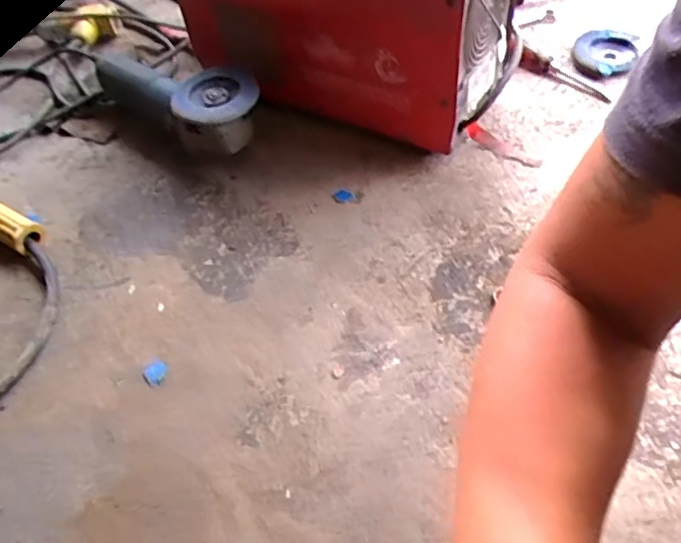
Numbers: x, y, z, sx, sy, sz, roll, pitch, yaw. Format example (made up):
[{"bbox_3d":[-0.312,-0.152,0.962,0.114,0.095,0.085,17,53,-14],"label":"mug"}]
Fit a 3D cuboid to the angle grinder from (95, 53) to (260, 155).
[{"bbox_3d":[-0.207,-0.214,0.767,0.285,0.079,0.093,25,57,38],"label":"angle grinder"}]

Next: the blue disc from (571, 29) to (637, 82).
[{"bbox_3d":[0.339,-0.282,0.799,0.074,0.021,0.096,13,53,16],"label":"blue disc"}]

